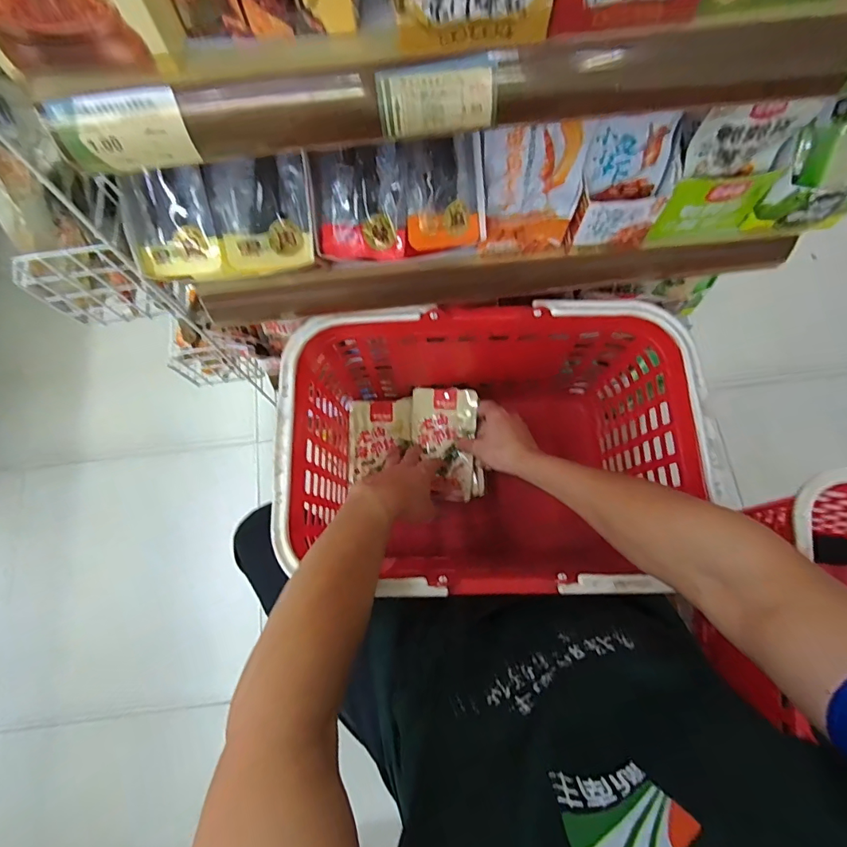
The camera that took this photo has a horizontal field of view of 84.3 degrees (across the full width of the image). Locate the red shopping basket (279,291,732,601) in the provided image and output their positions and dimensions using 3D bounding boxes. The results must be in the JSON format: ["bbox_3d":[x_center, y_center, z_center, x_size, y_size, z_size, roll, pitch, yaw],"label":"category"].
[{"bbox_3d":[0.070,0.038,0.588,0.431,0.253,0.312,-1,75,0],"label":"red shopping basket"}]

